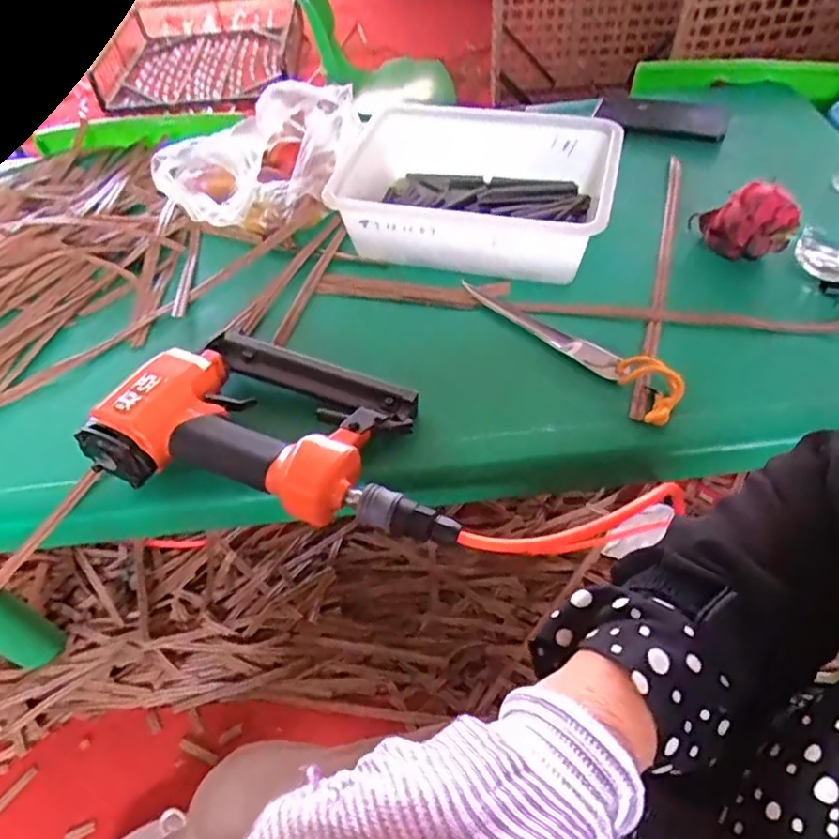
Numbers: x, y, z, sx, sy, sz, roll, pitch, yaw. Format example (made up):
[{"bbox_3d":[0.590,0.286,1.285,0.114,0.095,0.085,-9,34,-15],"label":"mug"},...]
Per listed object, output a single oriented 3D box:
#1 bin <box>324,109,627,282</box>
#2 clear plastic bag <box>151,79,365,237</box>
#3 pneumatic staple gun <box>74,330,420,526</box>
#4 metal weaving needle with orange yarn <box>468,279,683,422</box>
[{"bbox_3d":[0.063,-0.235,0.646,0.254,0.084,0.194,10,51,13],"label":"bin"},{"bbox_3d":[-0.162,-0.288,0.697,0.144,0.097,0.238,34,60,28],"label":"clear plastic bag"},{"bbox_3d":[-0.125,-0.001,0.480,0.201,0.055,0.160,17,53,18],"label":"pneumatic staple gun"},{"bbox_3d":[0.128,-0.073,0.548,0.040,0.016,0.224,-36,56,-24],"label":"metal weaving needle with orange yarn"}]

